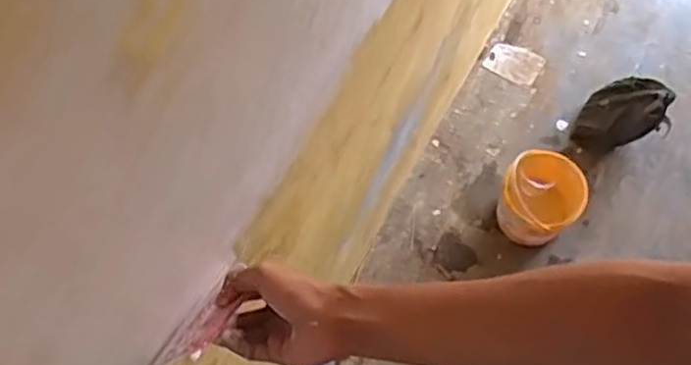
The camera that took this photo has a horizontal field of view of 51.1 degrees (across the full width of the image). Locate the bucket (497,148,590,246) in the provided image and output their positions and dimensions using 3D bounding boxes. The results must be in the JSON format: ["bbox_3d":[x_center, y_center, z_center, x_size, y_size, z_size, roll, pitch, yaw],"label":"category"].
[{"bbox_3d":[0.389,0.033,1.468,0.157,0.162,0.150,-1,68,3],"label":"bucket"}]

